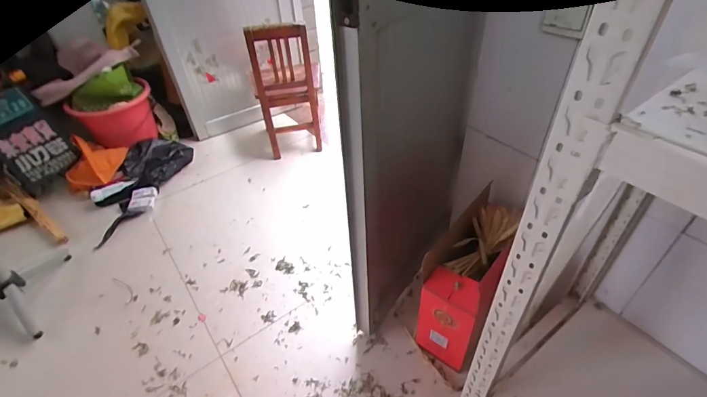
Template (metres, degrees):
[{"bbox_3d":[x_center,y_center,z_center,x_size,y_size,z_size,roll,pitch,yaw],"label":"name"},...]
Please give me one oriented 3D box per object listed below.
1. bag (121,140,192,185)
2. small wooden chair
[{"bbox_3d":[-0.883,-0.167,1.678,0.235,0.109,0.280,11,44,15],"label":"bag"},{"bbox_3d":[-0.304,-0.488,1.681,0.264,0.580,0.344,-11,42,-8],"label":"small wooden chair"}]

